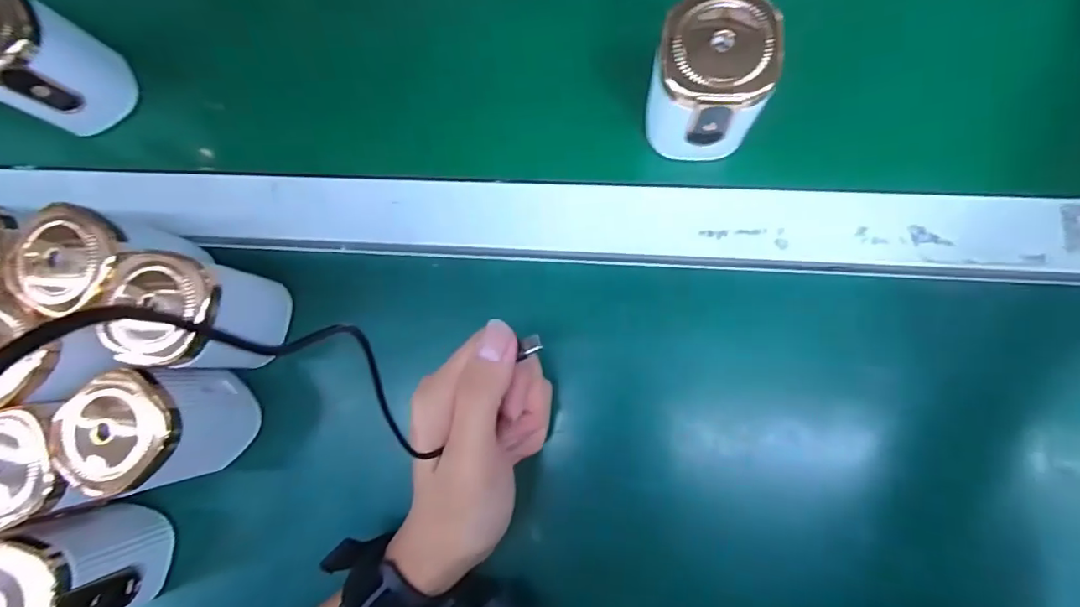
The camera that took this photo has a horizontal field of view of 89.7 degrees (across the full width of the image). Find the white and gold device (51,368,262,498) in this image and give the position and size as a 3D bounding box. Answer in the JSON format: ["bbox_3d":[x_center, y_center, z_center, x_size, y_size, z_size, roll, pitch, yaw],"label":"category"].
[{"bbox_3d":[-0.201,0.066,0.289,0.059,0.076,0.056,-11,83,6],"label":"white and gold device"}]

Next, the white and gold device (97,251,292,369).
[{"bbox_3d":[-0.181,0.006,0.292,0.054,0.073,0.055,6,85,7],"label":"white and gold device"}]

